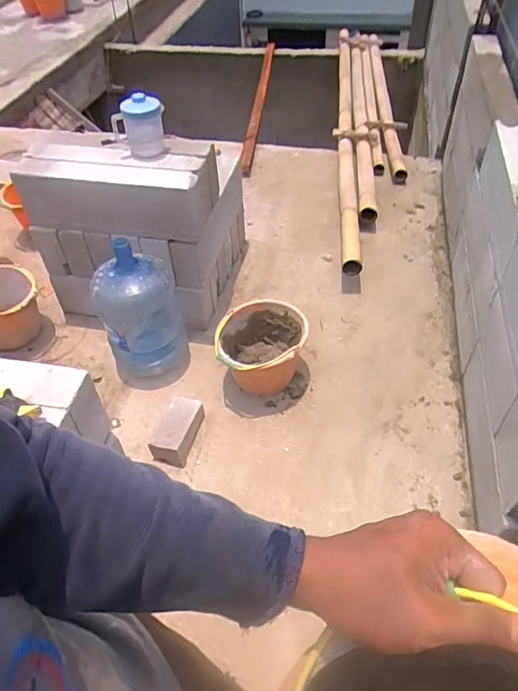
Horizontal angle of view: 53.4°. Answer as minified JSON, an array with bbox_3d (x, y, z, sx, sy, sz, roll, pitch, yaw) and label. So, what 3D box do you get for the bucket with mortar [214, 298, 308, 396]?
[{"bbox_3d":[0.016,0.022,1.750,0.283,0.232,0.265,-3,47,3],"label":"bucket with mortar"}]

